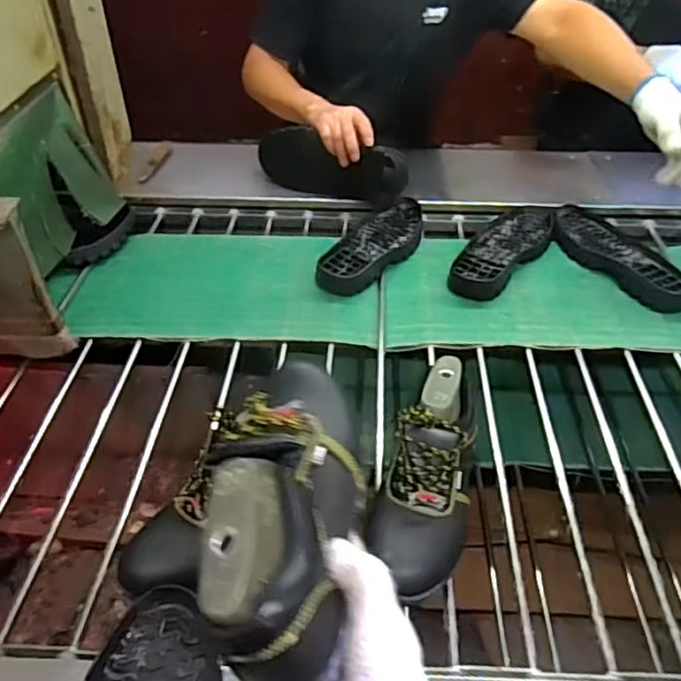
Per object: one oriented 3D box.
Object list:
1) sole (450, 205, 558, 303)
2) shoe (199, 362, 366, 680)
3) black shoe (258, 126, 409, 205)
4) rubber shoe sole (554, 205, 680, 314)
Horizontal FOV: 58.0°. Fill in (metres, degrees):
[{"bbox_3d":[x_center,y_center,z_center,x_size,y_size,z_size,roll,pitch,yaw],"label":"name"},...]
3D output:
[{"bbox_3d":[0.280,-0.162,1.048,0.104,0.028,0.302,28,48,26],"label":"sole"},{"bbox_3d":[-0.035,0.104,0.438,0.090,0.089,0.251,5,33,4],"label":"shoe"},{"bbox_3d":[-0.021,-0.321,1.139,0.291,0.124,0.047,22,46,21],"label":"black shoe"},{"bbox_3d":[0.464,-0.144,1.030,0.107,0.030,0.289,-20,46,-22],"label":"rubber shoe sole"}]

